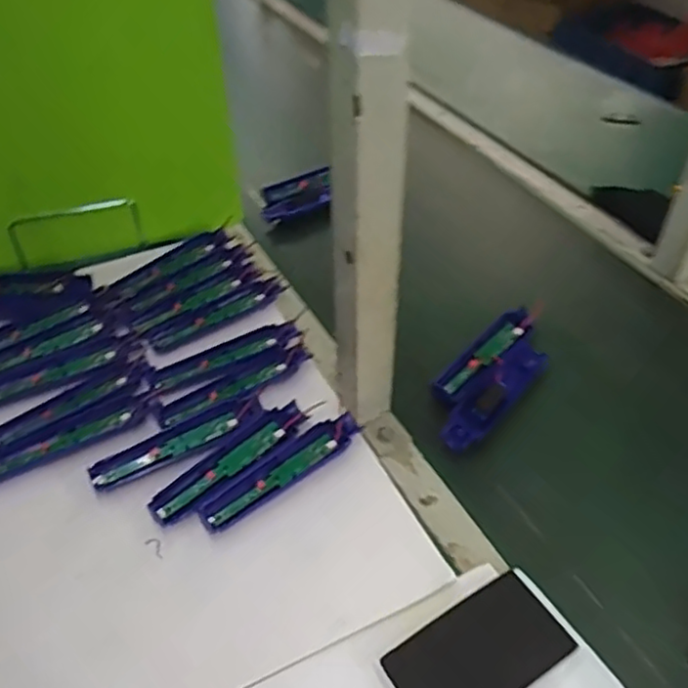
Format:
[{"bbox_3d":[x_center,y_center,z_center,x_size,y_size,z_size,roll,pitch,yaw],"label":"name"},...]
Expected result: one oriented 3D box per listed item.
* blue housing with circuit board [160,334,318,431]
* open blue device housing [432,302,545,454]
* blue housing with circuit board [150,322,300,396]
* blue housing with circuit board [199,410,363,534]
[{"bbox_3d":[-0.107,0.042,0.684,0.165,0.014,0.040,-29,50,-26],"label":"blue housing with circuit board"},{"bbox_3d":[0.154,0.035,0.716,0.077,0.028,0.191,31,52,29],"label":"open blue device housing"},{"bbox_3d":[-0.124,0.013,0.710,0.159,0.015,0.047,-23,48,-21],"label":"blue housing with circuit board"},{"bbox_3d":[-0.055,0.114,0.612,0.164,0.015,0.038,-30,51,-27],"label":"blue housing with circuit board"}]

